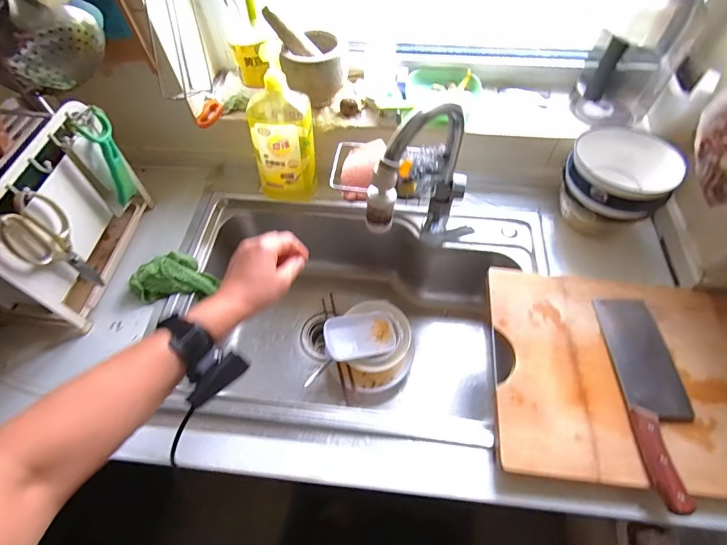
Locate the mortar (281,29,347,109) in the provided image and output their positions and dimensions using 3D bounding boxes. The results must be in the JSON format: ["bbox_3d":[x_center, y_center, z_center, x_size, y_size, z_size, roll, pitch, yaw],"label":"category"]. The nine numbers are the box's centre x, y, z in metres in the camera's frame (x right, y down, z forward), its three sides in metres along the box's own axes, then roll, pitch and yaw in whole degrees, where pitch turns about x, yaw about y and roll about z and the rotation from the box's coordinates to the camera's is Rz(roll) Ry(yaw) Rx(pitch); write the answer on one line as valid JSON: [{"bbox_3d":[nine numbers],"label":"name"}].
[{"bbox_3d":[-0.093,-0.387,0.758,0.118,0.103,0.118,-22,61,-10],"label":"mortar"}]

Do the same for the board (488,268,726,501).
[{"bbox_3d":[0.429,0.153,0.594,0.456,0.035,0.316,5,59,5],"label":"board"}]

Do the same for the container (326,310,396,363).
[{"bbox_3d":[-0.007,0.121,0.783,0.135,0.030,0.090,-15,60,-6],"label":"container"}]

